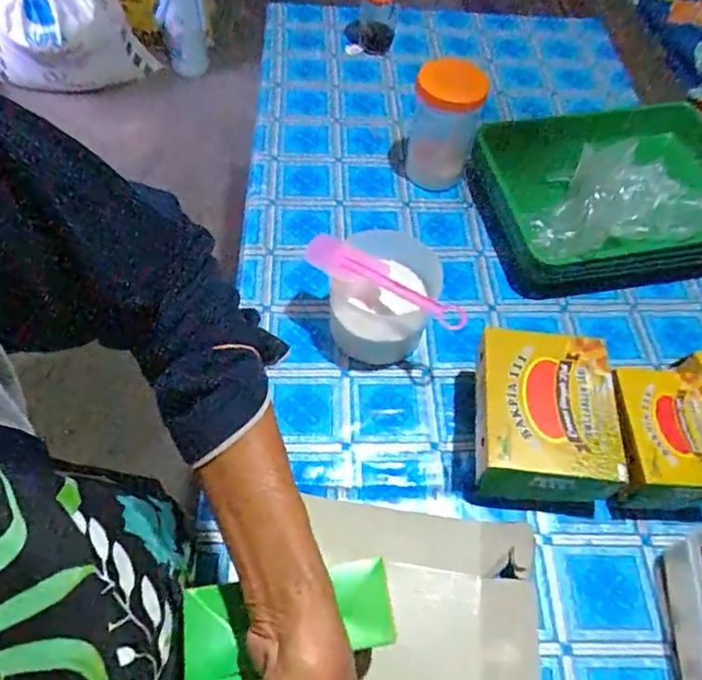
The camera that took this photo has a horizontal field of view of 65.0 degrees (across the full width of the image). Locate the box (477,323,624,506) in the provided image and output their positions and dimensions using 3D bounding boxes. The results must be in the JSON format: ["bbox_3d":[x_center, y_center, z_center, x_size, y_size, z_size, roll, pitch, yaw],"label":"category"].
[{"bbox_3d":[0.194,0.086,0.577,0.126,0.106,0.161,8,58,1],"label":"box"}]

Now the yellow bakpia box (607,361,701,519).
[{"bbox_3d":[0.308,0.105,0.563,0.101,0.083,0.135,5,58,0],"label":"yellow bakpia box"}]

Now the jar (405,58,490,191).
[{"bbox_3d":[0.129,-0.303,0.787,0.095,0.165,0.097,14,58,5],"label":"jar"}]

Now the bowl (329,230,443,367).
[{"bbox_3d":[0.038,-0.047,0.669,0.117,0.112,0.114,2,58,-3],"label":"bowl"}]

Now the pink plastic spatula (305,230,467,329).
[{"bbox_3d":[0.037,-0.064,0.607,0.190,0.020,0.048,26,59,15],"label":"pink plastic spatula"}]

